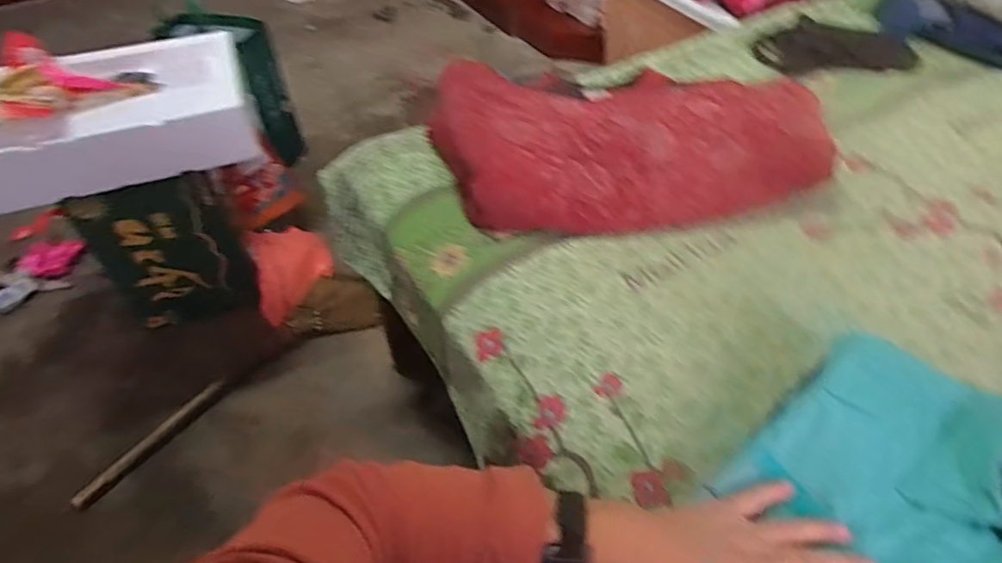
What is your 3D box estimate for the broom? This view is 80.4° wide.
[{"bbox_3d":[-0.517,0.210,1.226,0.189,0.053,0.690,26,53,26],"label":"broom"}]

